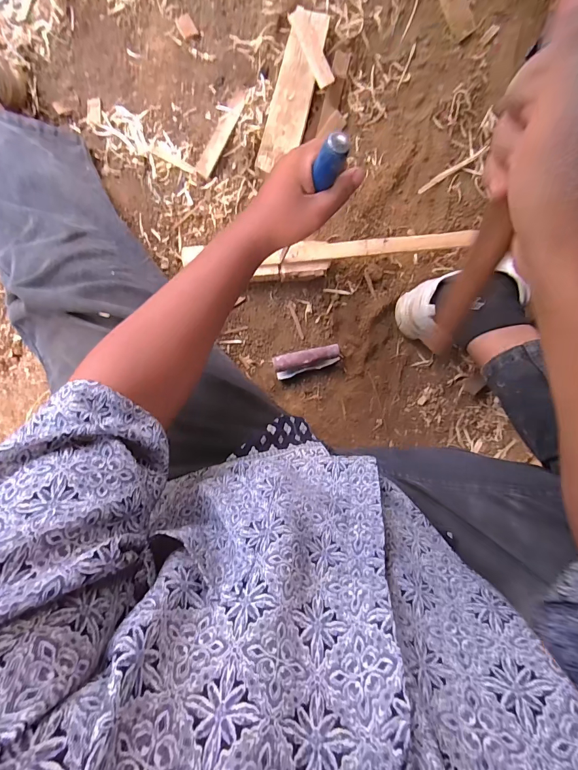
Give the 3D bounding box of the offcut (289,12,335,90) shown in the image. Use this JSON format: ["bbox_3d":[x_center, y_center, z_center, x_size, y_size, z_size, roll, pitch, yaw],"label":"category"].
[{"bbox_3d":[0.030,-0.485,0.527,0.024,0.008,0.106,-30,93,6],"label":"offcut"}]

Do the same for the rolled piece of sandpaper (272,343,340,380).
[{"bbox_3d":[0.028,-0.038,0.566,0.100,0.029,0.035,-16,93,-1],"label":"rolled piece of sandpaper"}]

